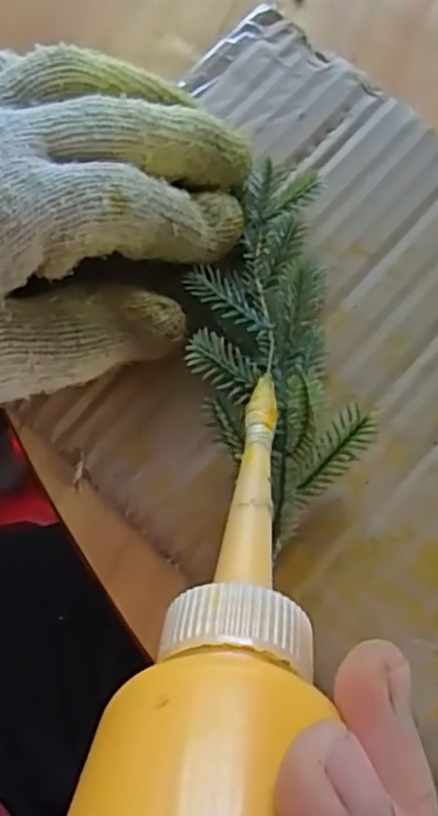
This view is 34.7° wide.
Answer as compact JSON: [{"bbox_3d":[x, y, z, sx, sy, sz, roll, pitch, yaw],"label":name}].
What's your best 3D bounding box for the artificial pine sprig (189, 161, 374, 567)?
[{"bbox_3d":[0.016,-0.023,0.216,0.048,0.023,0.119,-4,73,-1],"label":"artificial pine sprig"}]

